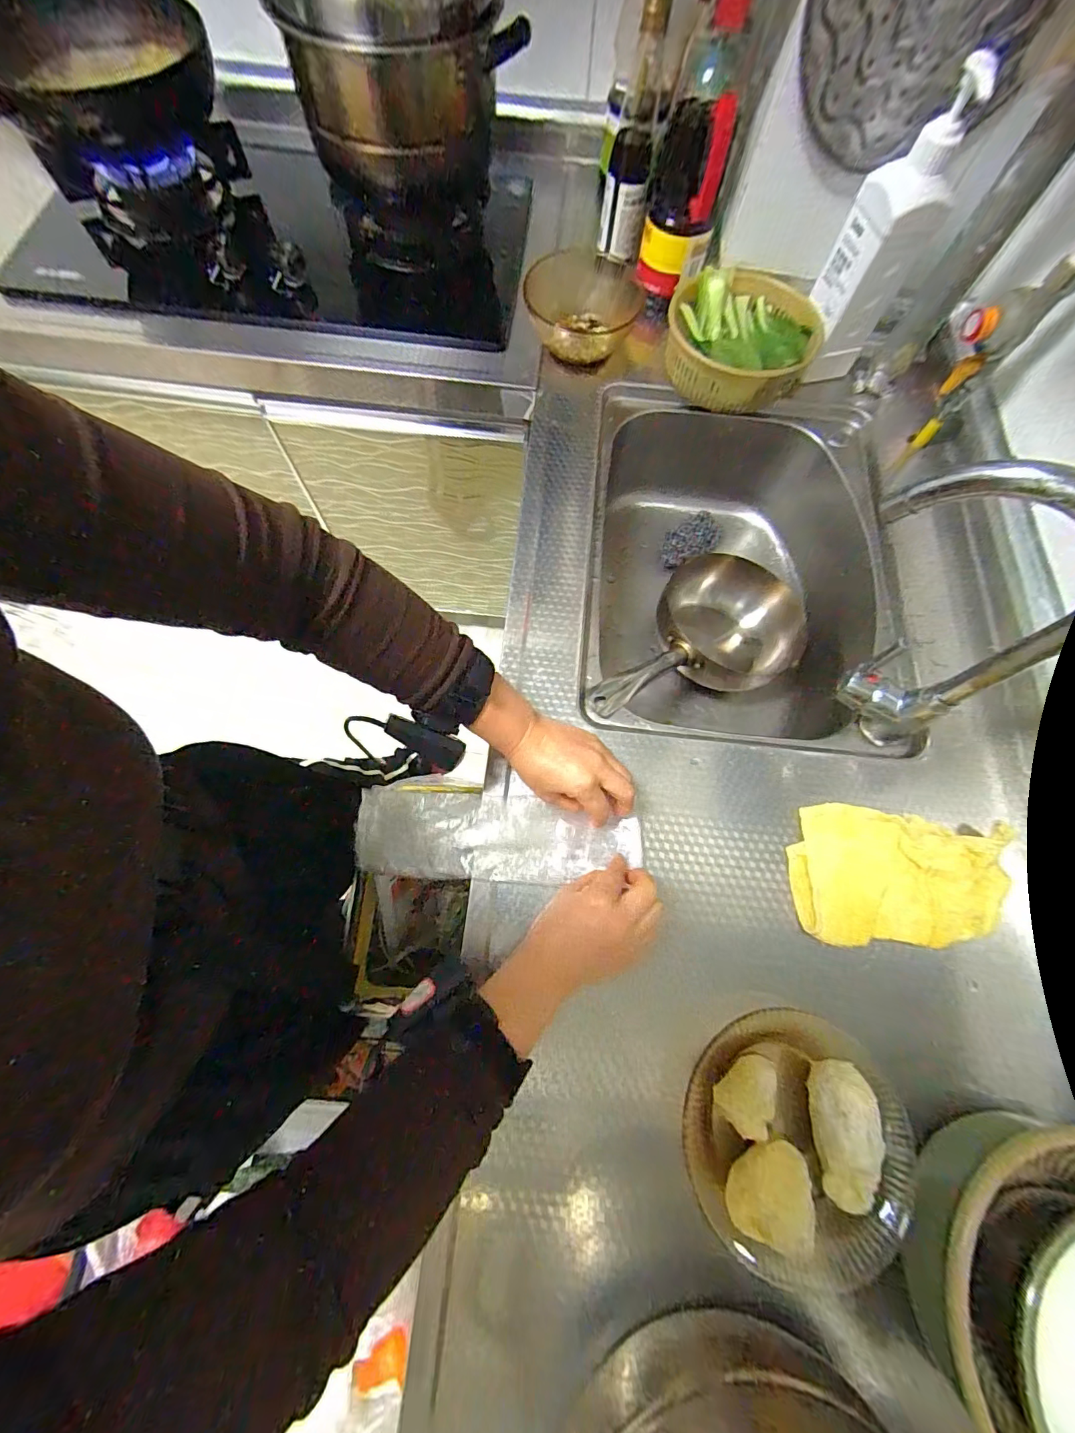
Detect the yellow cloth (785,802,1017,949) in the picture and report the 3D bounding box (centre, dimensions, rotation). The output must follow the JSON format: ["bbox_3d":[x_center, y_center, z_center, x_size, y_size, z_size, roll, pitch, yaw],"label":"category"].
[{"bbox_3d":[0.355,0.161,0.468,0.193,0.017,0.132,7,69,9],"label":"yellow cloth"}]

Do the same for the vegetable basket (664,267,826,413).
[{"bbox_3d":[0.282,-0.528,0.667,0.203,0.073,0.194,22,72,6],"label":"vegetable basket"}]

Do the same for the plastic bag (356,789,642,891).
[{"bbox_3d":[-0.034,0.119,0.460,0.273,0.034,0.080,5,71,-5],"label":"plastic bag"}]

